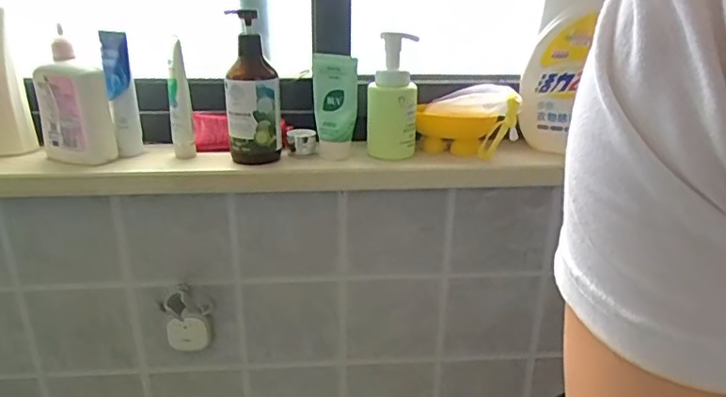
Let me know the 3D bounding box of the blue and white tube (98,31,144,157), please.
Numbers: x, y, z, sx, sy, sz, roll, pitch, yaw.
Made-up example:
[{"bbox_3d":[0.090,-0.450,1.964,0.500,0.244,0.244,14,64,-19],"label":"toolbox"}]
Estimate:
[{"bbox_3d":[-0.310,-0.133,0.715,0.033,0.151,0.052,-11,25,-24],"label":"blue and white tube"}]

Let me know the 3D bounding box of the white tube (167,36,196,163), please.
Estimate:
[{"bbox_3d":[-0.235,-0.126,0.710,0.028,0.146,0.052,-7,24,-15],"label":"white tube"}]

